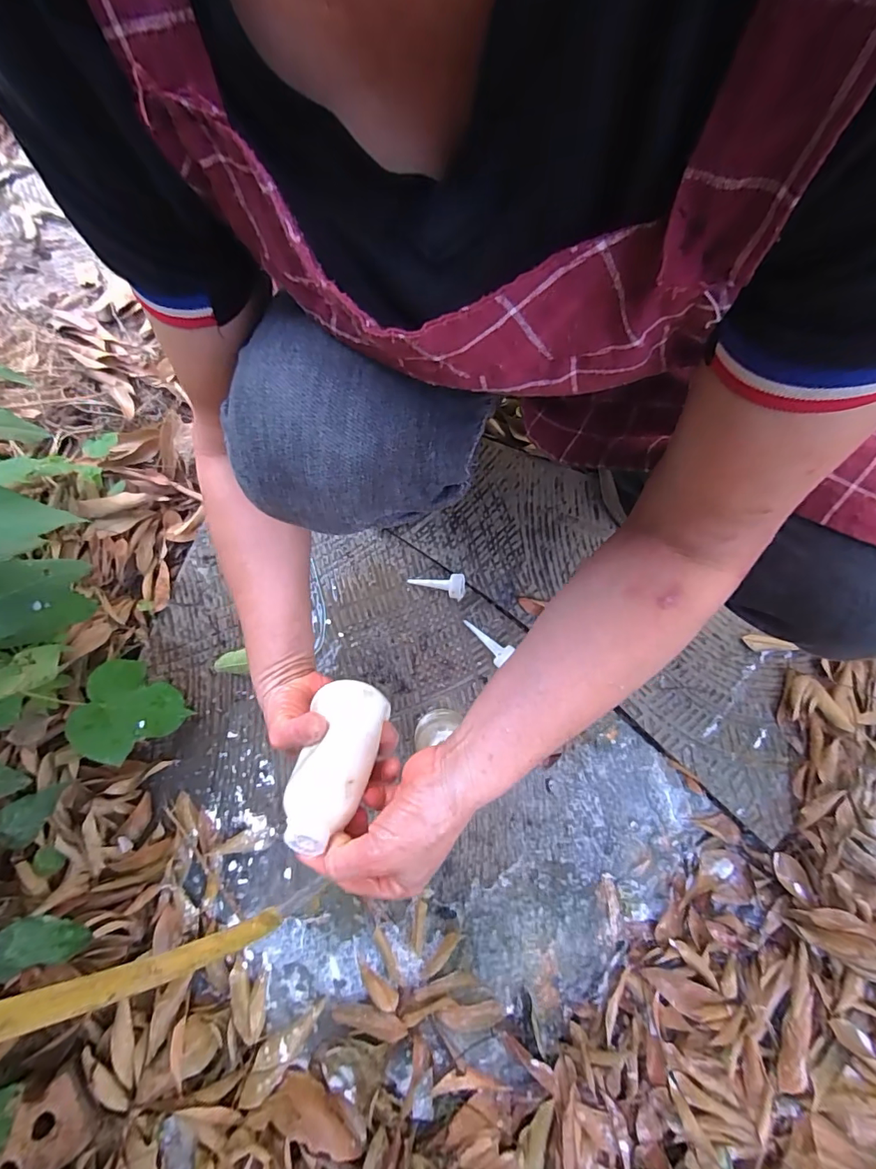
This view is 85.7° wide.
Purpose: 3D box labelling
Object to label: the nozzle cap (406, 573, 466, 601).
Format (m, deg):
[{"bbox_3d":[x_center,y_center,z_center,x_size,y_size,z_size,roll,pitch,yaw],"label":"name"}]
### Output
[{"bbox_3d":[-0.003,0.000,0.589,0.071,0.024,0.032,5,78,13],"label":"nozzle cap"}]

